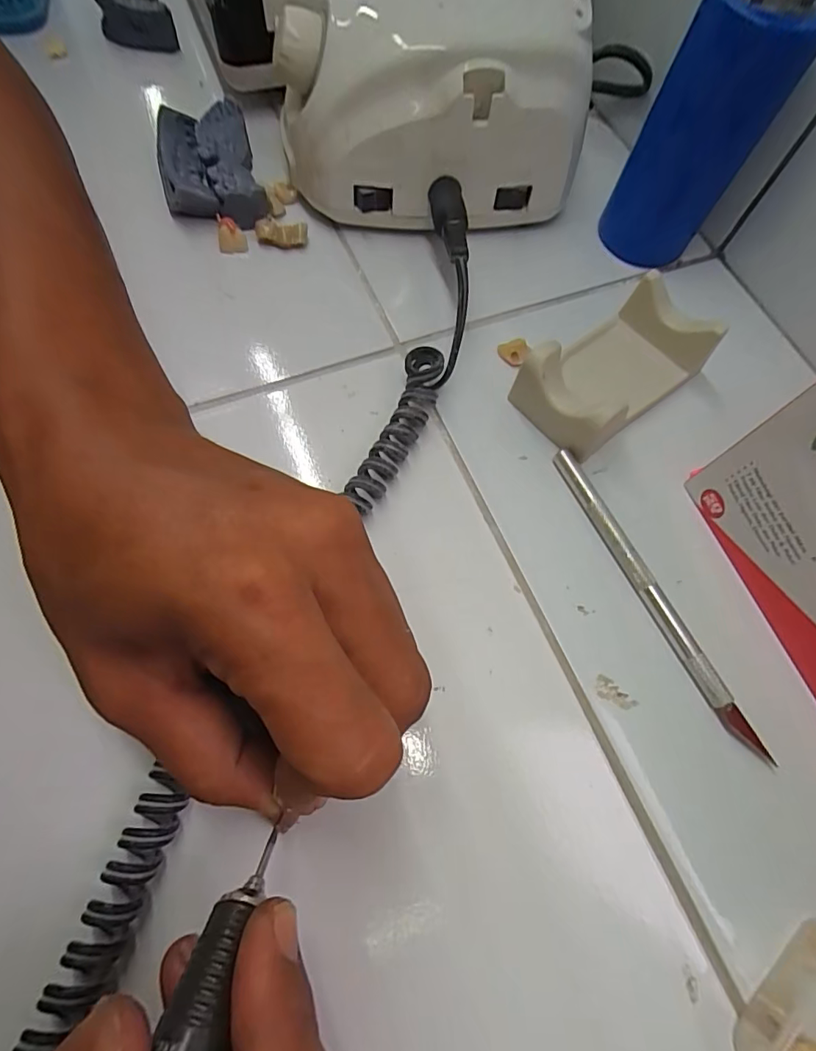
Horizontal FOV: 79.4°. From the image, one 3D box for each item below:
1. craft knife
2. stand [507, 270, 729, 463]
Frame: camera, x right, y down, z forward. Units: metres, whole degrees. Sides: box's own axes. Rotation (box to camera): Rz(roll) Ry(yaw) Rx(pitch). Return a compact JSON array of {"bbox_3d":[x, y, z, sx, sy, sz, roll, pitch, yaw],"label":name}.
[{"bbox_3d":[0.097,0.026,0.197,0.008,0.007,0.133,-23,73,-13],"label":"craft knife"},{"bbox_3d":[0.091,-0.073,0.216,0.084,0.029,0.046,-36,76,-16],"label":"stand"}]

